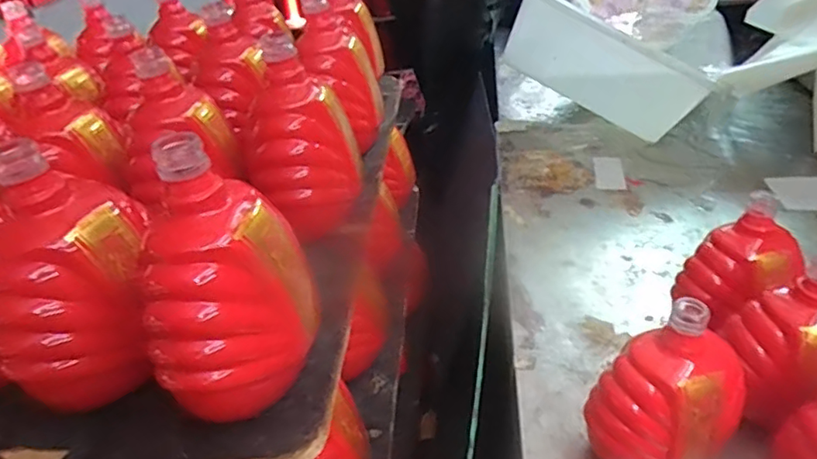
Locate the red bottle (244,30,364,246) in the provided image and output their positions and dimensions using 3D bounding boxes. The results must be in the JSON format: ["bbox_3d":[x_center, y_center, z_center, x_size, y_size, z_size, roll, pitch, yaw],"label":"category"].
[{"bbox_3d":[-0.093,-0.076,0.495,0.094,0.157,0.105,-11,35,-5],"label":"red bottle"}]

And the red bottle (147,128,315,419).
[{"bbox_3d":[-0.107,0.028,0.337,0.091,0.152,0.090,-17,35,-13],"label":"red bottle"}]

